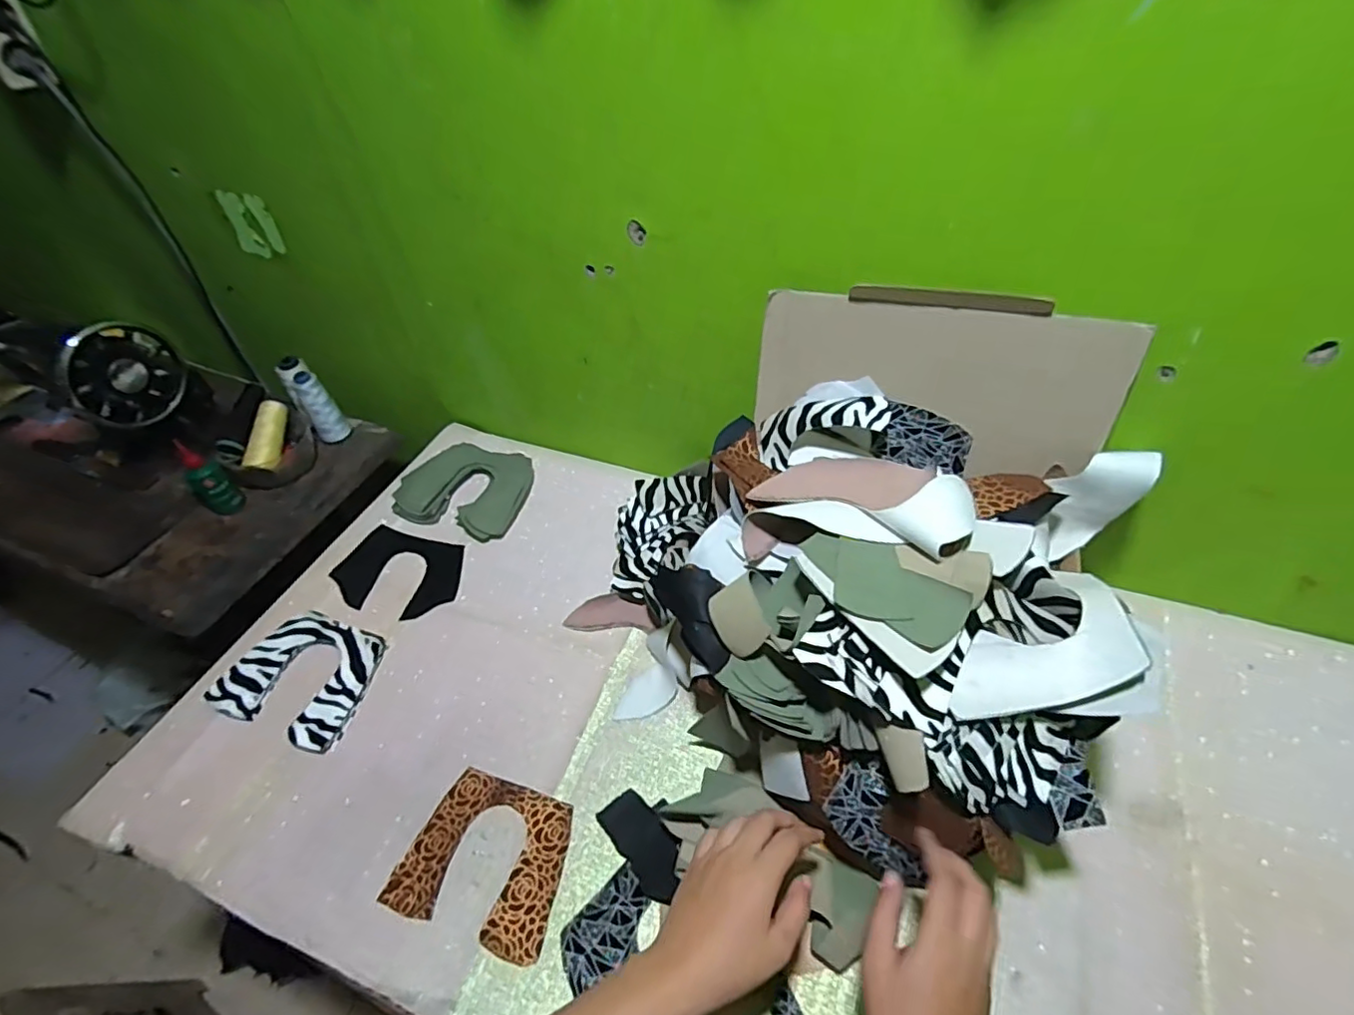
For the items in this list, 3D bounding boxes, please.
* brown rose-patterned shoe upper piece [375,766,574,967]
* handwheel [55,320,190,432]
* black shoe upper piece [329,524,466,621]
[{"bbox_3d":[-0.169,0.313,0.540,0.145,0.006,0.123,11,52,15],"label":"brown rose-patterned shoe upper piece"},{"bbox_3d":[-0.725,-0.172,0.789,0.045,0.129,0.130,17,51,19],"label":"handwheel"},{"bbox_3d":[-0.344,0.083,0.755,0.154,0.010,0.112,13,50,9],"label":"black shoe upper piece"}]

